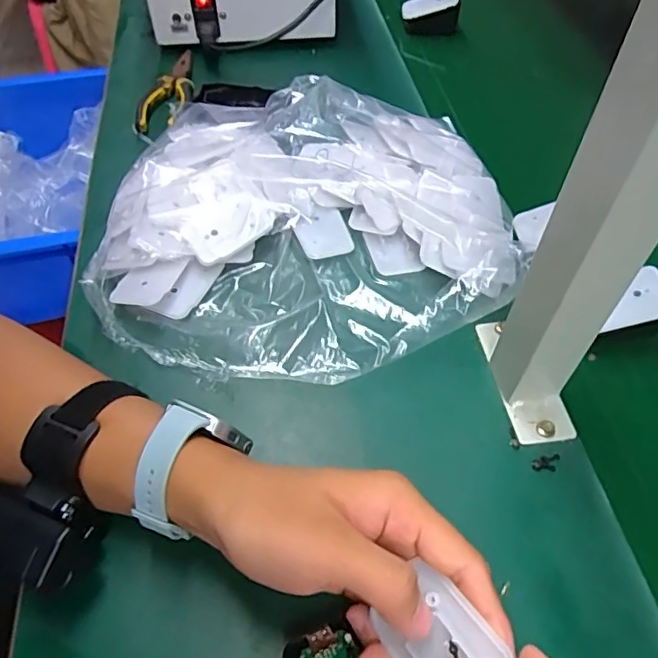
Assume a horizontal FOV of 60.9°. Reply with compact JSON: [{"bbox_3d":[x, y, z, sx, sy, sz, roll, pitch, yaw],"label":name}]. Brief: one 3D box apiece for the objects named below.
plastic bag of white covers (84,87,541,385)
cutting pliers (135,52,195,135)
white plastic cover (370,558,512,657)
[{"bbox_3d":[-0.015,-0.090,0.448,0.319,0.063,0.266,5,54,4],"label":"plastic bag of white covers"},{"bbox_3d":[-0.174,-0.262,0.602,0.051,0.025,0.144,-2,54,-2],"label":"cutting pliers"},{"bbox_3d":[0.048,0.134,0.227,0.043,0.005,0.062,-53,52,7],"label":"white plastic cover"}]

